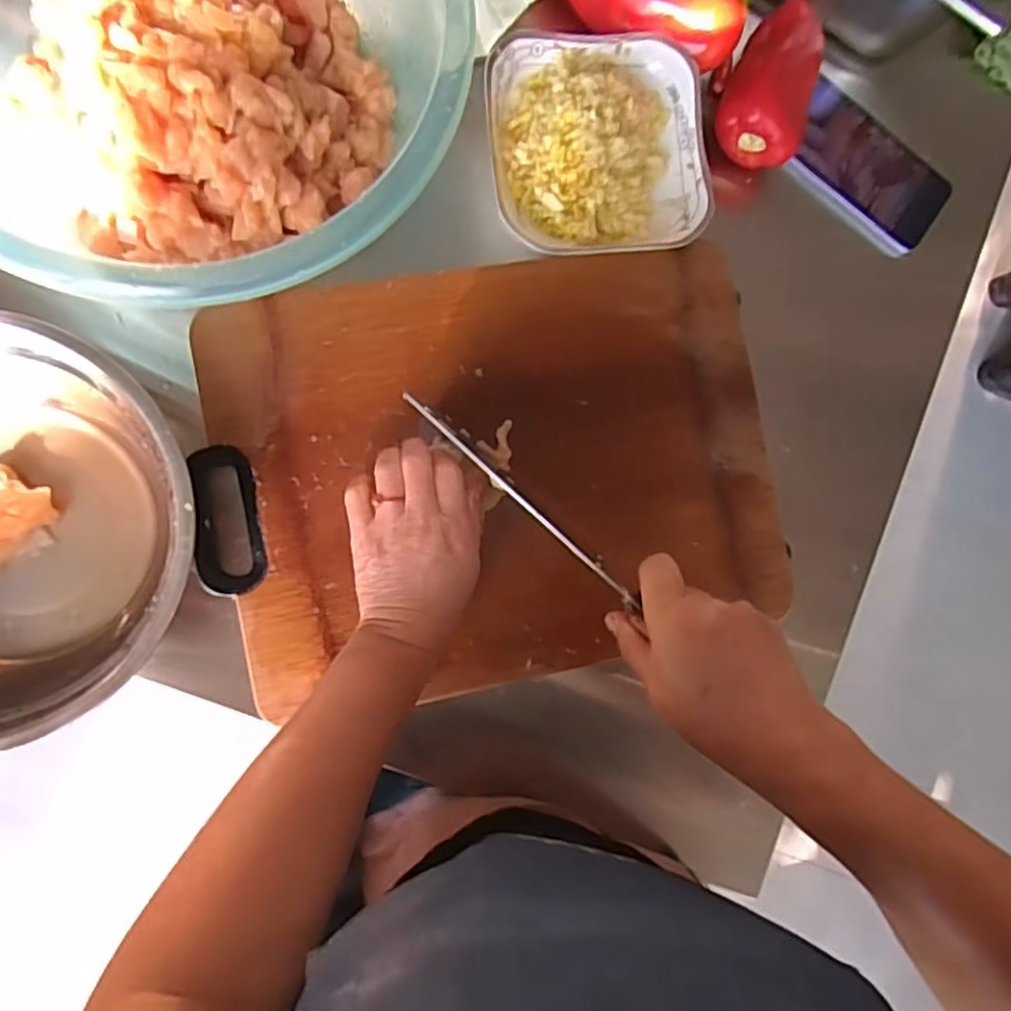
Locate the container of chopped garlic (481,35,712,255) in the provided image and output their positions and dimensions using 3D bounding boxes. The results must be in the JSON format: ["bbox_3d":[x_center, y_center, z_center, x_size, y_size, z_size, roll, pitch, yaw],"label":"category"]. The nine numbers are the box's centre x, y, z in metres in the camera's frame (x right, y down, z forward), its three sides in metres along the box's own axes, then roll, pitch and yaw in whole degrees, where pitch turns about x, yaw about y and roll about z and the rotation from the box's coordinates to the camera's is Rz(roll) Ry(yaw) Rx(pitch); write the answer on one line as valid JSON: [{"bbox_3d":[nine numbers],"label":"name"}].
[{"bbox_3d":[0.068,-0.261,0.483,0.157,0.043,0.155,-5,89,-9],"label":"container of chopped garlic"}]

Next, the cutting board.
[{"bbox_3d":[-0.005,-0.025,0.482,0.402,0.015,0.286,-12,90,-9],"label":"cutting board"}]

